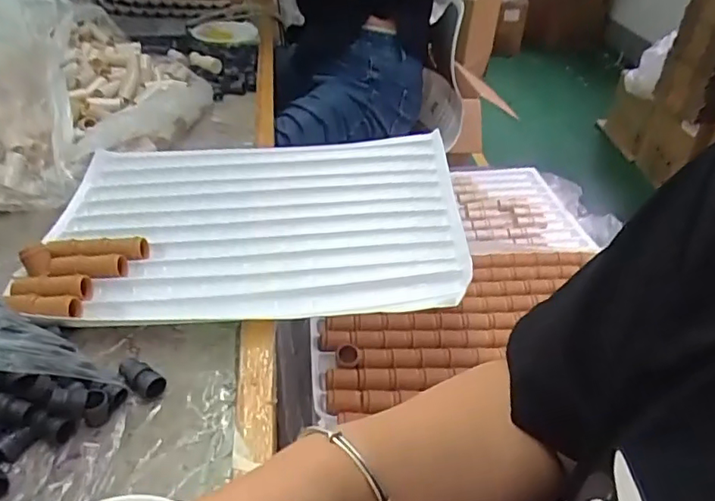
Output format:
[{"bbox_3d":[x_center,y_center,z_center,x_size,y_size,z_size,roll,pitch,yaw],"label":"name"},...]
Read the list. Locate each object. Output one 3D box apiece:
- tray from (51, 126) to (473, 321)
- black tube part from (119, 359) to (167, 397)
[{"bbox_3d":[-0.114,-0.037,0.615,0.447,0.031,0.316,-1,34,2],"label":"tray"},{"bbox_3d":[-0.177,0.106,0.463,0.045,0.018,0.017,24,41,25],"label":"black tube part"}]

